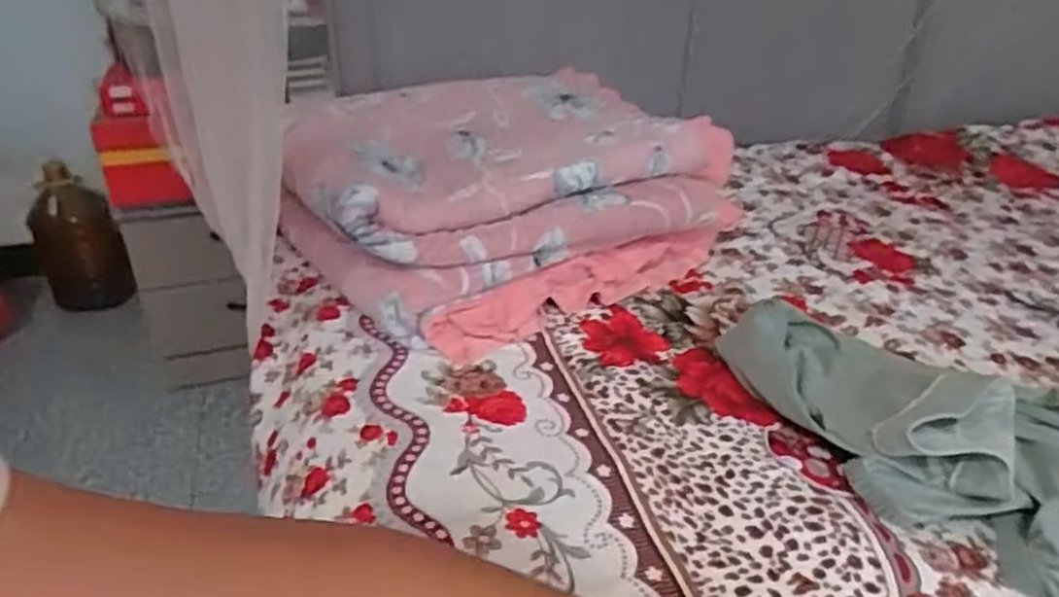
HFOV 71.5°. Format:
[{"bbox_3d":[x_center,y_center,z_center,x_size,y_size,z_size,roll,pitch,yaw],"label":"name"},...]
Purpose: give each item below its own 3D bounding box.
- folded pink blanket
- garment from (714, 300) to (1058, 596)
[{"bbox_3d":[-0.025,-0.125,0.814,0.457,0.159,0.316,-20,38,-31],"label":"folded pink blanket"},{"bbox_3d":[0.347,0.109,0.532,0.455,0.084,0.180,26,39,34],"label":"garment"}]

